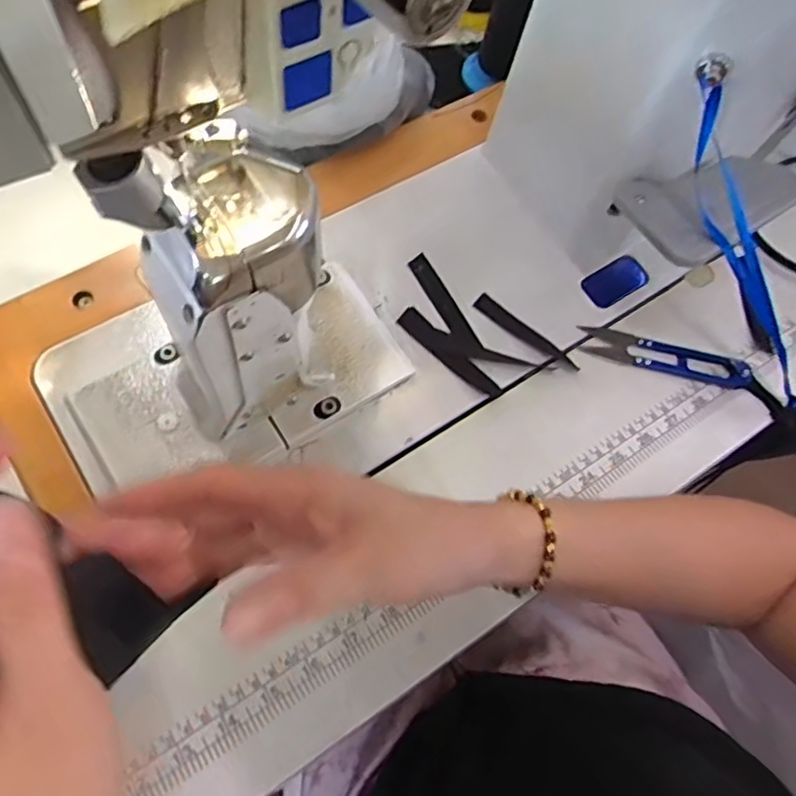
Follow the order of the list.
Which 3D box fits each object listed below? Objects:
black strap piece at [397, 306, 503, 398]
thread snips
[{"bbox_3d":[0.037,-0.031,0.432,0.085,0.005,0.016,41,69,8],"label":"black strap piece"},{"bbox_3d":[0.192,-0.031,0.445,0.118,0.007,0.026,13,63,5],"label":"thread snips"}]

